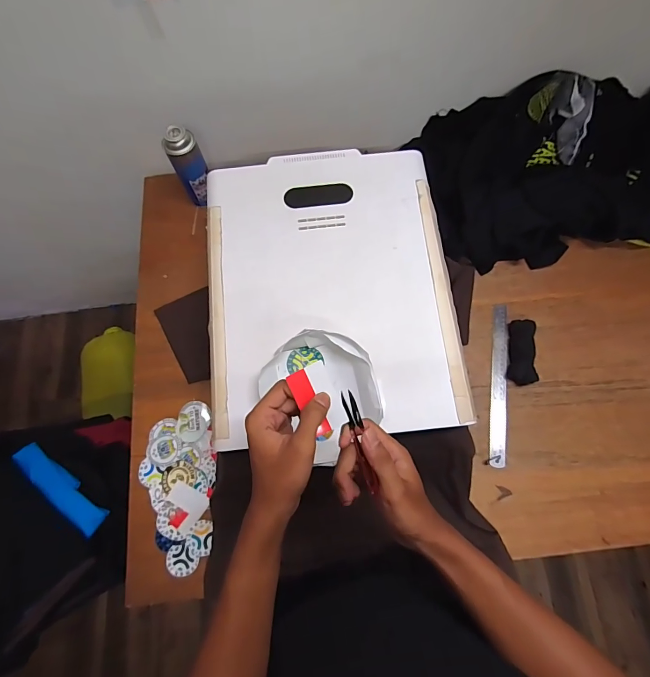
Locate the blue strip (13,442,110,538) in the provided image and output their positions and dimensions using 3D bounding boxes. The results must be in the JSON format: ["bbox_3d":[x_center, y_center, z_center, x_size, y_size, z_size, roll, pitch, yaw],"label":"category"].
[{"bbox_3d":[-0.563,0.317,0.803,0.237,0.043,0.064,41,77,12],"label":"blue strip"}]

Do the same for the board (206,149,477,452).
[{"bbox_3d":[0.006,-0.095,0.627,0.396,0.021,0.494,-6,75,0],"label":"board"}]

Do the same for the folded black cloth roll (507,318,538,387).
[{"bbox_3d":[0.396,0.028,0.746,0.053,0.028,0.128,8,73,2],"label":"folded black cloth roll"}]

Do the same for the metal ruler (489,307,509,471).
[{"bbox_3d":[0.345,0.085,0.740,0.031,0.005,0.322,6,73,10],"label":"metal ruler"}]

